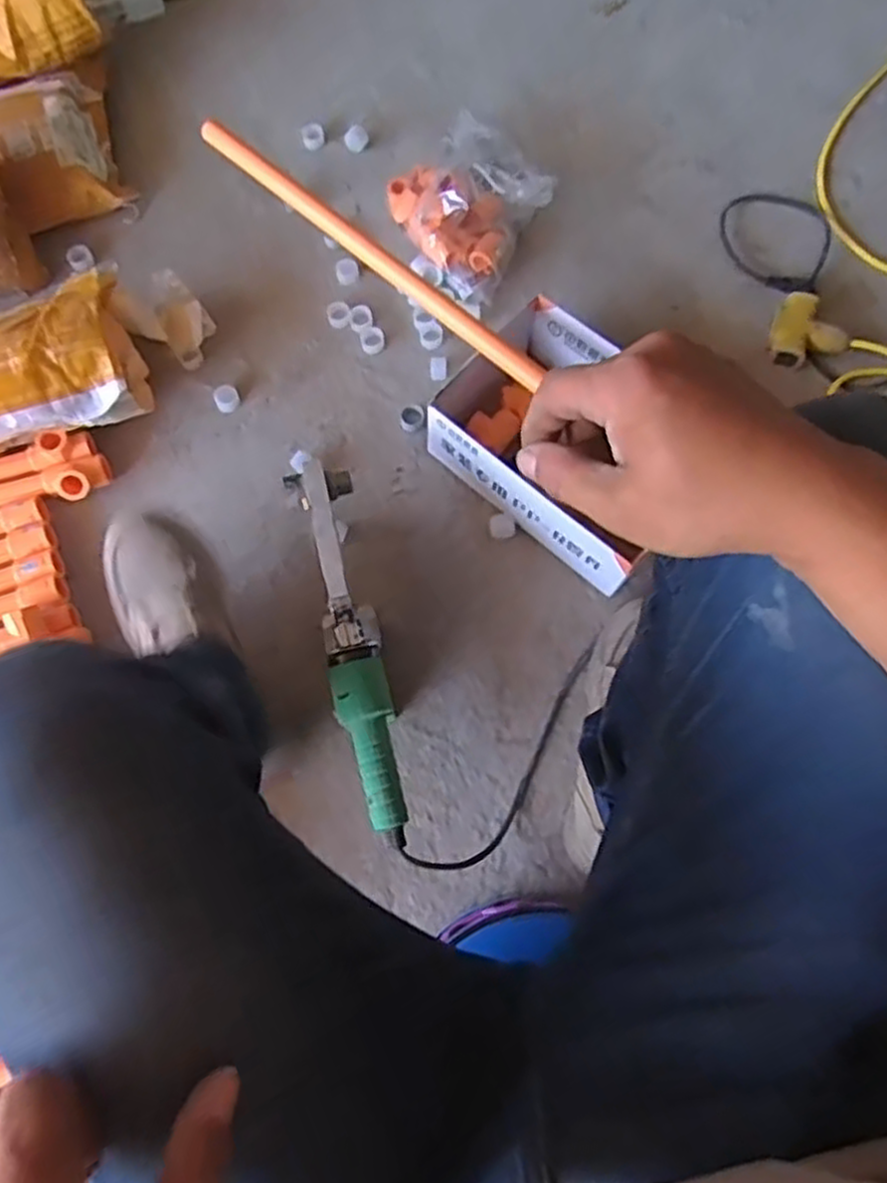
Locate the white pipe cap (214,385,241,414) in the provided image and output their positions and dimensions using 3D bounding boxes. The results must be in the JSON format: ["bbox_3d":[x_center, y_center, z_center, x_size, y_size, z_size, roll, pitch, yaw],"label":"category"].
[{"bbox_3d":[-0.259,-0.231,0.940,0.027,0.023,0.031,-26,74,-9],"label":"white pipe cap"}]

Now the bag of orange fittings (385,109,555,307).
[{"bbox_3d":[0.031,-0.485,0.971,0.169,0.093,0.202,-40,76,-13],"label":"bag of orange fittings"}]

